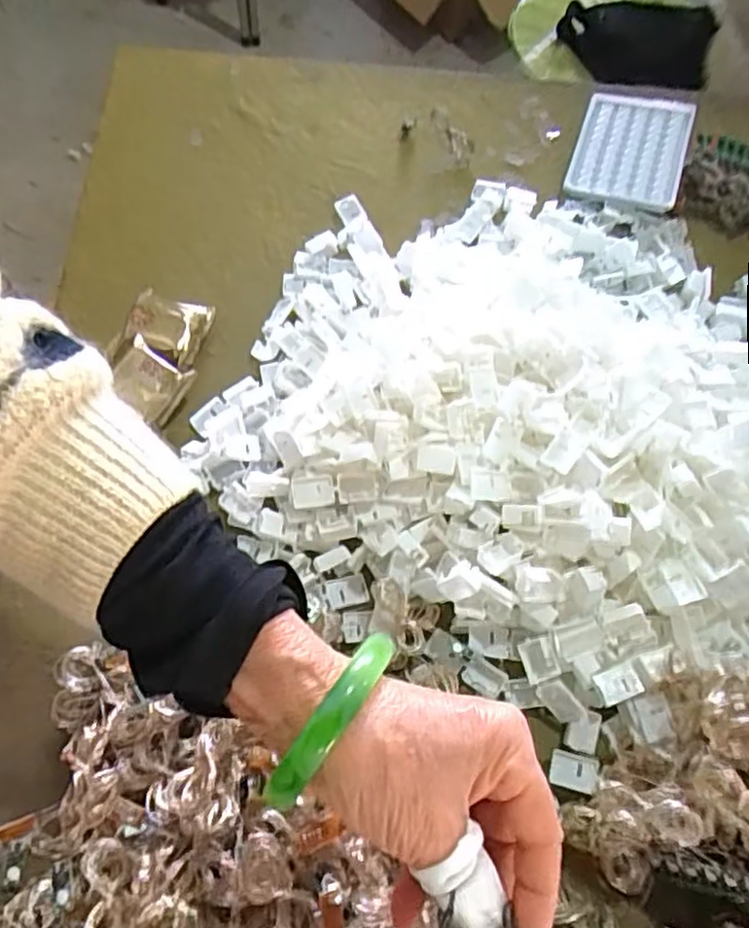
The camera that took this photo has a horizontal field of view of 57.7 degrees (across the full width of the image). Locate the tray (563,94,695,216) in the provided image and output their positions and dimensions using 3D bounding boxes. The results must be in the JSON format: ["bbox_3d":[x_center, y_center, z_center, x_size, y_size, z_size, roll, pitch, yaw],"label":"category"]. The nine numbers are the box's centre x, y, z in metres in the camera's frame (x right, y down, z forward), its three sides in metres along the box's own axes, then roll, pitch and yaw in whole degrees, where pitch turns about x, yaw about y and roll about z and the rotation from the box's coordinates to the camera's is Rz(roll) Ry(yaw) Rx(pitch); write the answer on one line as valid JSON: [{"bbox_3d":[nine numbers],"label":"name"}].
[{"bbox_3d":[0.232,-0.285,0.613,0.095,0.013,0.131,19,68,5],"label":"tray"}]

